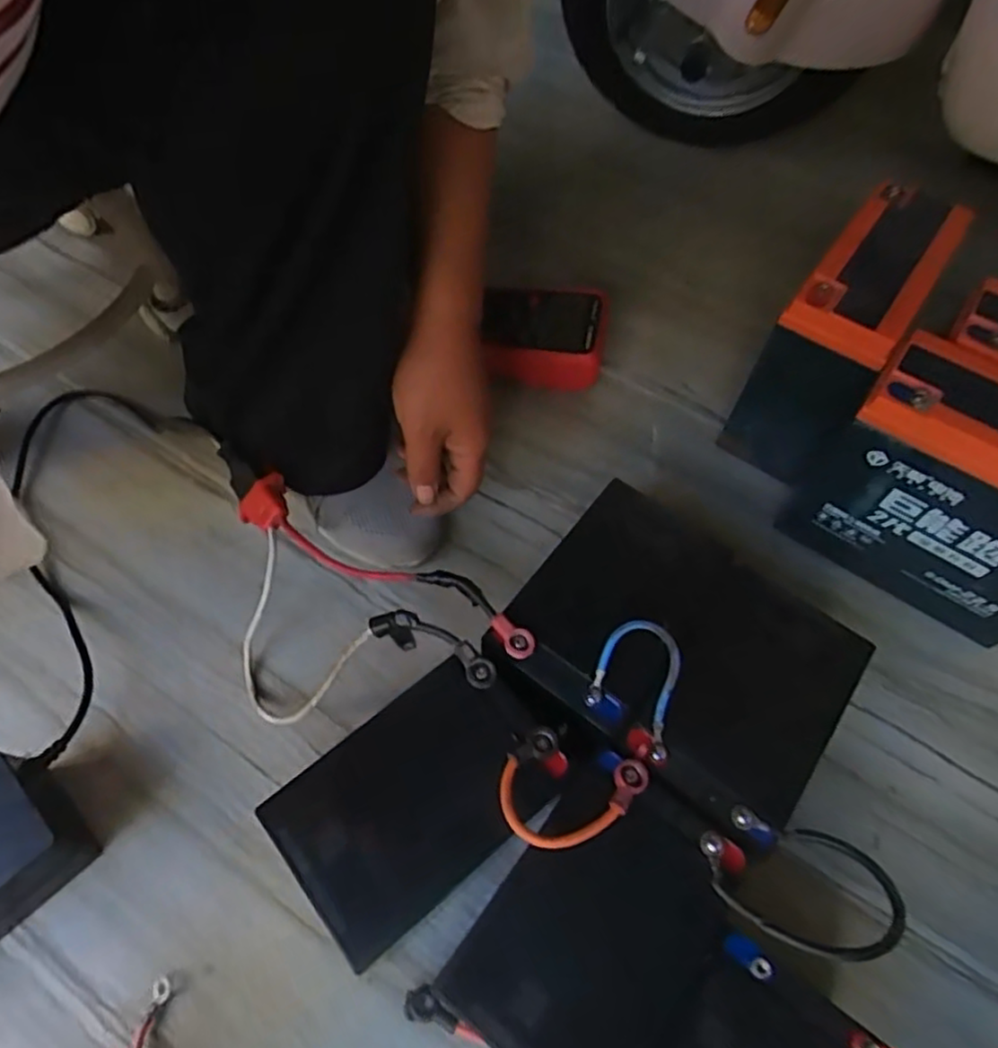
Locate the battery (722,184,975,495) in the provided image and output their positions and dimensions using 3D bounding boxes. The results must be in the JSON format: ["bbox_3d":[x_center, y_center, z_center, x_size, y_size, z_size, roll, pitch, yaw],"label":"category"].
[{"bbox_3d":[0.269,-0.143,0.565,0.077,0.178,0.216,32,64,15],"label":"battery"}]

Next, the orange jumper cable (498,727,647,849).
[{"bbox_3d":[0.037,0.144,0.366,0.073,0.019,0.059,18,61,8],"label":"orange jumper cable"}]

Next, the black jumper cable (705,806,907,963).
[{"bbox_3d":[0.151,0.177,0.341,0.087,0.015,0.067,22,44,38],"label":"black jumper cable"}]

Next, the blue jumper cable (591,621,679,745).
[{"bbox_3d":[0.081,0.087,0.390,0.056,0.036,0.047,36,65,17],"label":"blue jumper cable"}]

